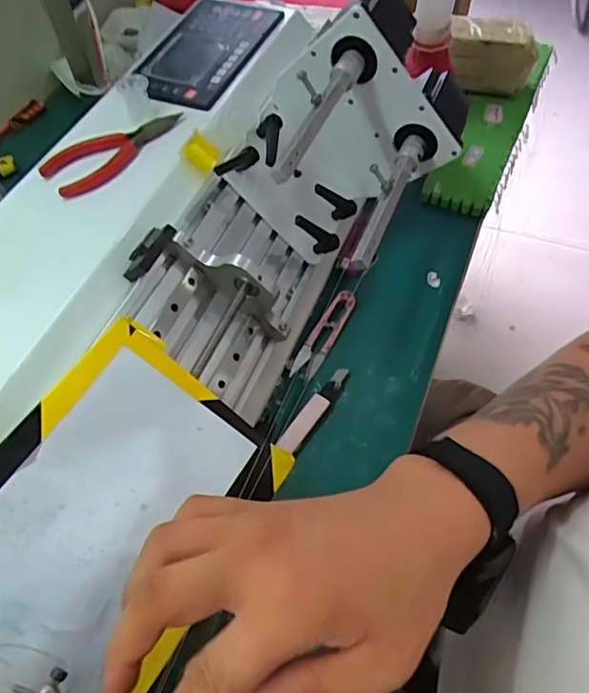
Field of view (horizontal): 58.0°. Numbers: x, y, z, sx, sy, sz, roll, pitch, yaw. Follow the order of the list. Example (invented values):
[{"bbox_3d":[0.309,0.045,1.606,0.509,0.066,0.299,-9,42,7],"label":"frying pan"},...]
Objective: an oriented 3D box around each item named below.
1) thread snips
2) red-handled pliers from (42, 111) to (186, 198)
[{"bbox_3d":[0.027,-0.013,0.479,0.023,0.008,0.096,24,62,17],"label":"thread snips"},{"bbox_3d":[-0.142,-0.158,0.429,0.119,0.014,0.040,-35,62,-18],"label":"red-handled pliers"}]

